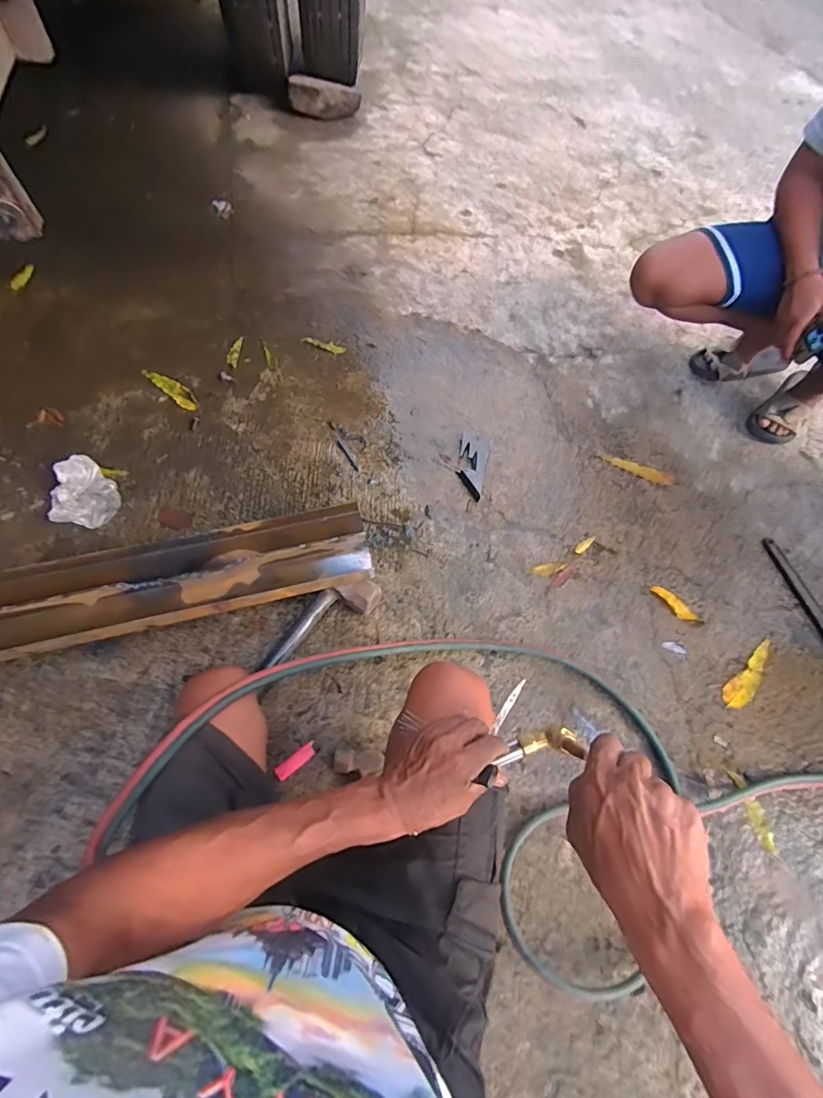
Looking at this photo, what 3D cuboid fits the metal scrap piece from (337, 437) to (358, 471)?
[{"bbox_3d":[-0.150,-0.225,1.101,0.019,0.004,0.108,-28,67,-18],"label":"metal scrap piece"}]

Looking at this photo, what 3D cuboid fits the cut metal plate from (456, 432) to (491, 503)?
[{"bbox_3d":[0.145,-0.200,1.111,0.071,0.013,0.181,11,61,2],"label":"cut metal plate"}]

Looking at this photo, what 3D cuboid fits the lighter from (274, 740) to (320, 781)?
[{"bbox_3d":[-0.190,0.351,0.777,0.075,0.013,0.025,-35,69,-21],"label":"lighter"}]

